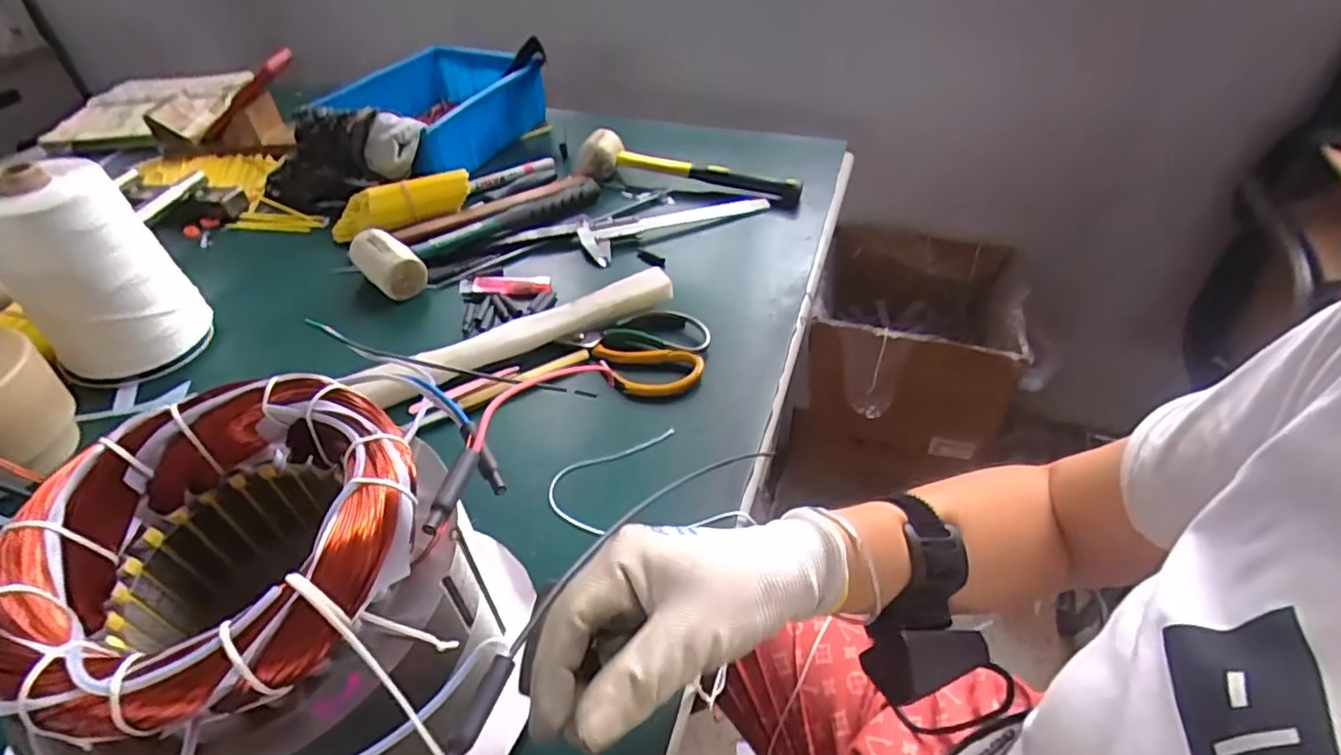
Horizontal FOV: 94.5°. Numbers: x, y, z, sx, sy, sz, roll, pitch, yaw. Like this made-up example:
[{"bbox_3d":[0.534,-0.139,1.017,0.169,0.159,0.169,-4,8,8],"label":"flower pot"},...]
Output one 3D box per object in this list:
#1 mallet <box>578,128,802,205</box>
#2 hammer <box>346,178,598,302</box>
[{"bbox_3d":[0.021,-0.261,0.777,0.286,0.052,0.054,10,44,12],"label":"mallet"},{"bbox_3d":[-0.200,-0.176,0.692,0.071,0.045,0.295,29,51,29],"label":"hammer"}]

